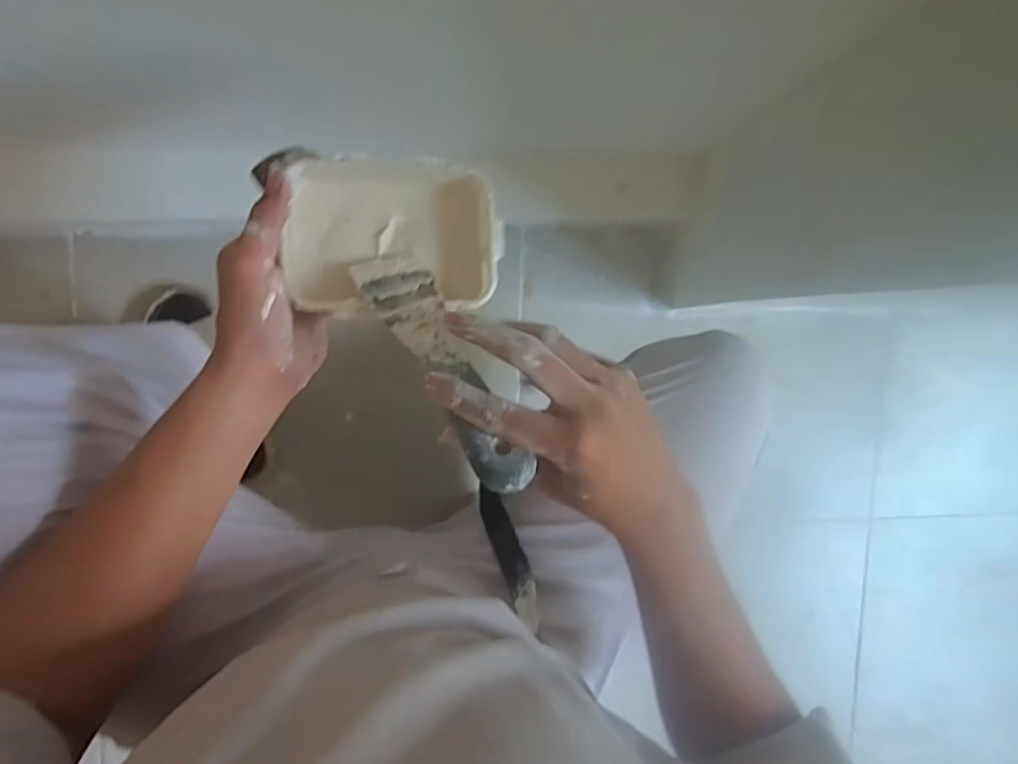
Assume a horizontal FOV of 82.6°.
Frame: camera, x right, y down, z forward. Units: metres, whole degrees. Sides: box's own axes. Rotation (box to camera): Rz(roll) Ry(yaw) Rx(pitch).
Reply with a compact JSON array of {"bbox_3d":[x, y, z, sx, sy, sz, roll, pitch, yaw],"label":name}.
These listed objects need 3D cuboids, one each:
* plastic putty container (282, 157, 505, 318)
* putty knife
[{"bbox_3d":[-0.079,-0.100,0.397,0.140,0.046,0.103,-4,96,-6],"label":"plastic putty container"},{"bbox_3d":[-0.041,-0.016,0.352,0.047,0.195,0.011,-15,142,-27],"label":"putty knife"}]

